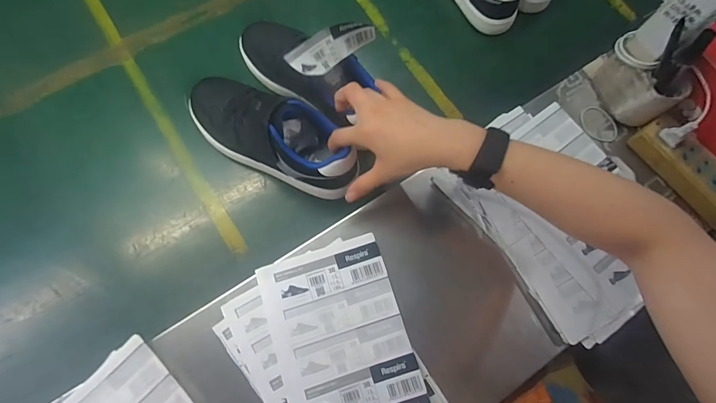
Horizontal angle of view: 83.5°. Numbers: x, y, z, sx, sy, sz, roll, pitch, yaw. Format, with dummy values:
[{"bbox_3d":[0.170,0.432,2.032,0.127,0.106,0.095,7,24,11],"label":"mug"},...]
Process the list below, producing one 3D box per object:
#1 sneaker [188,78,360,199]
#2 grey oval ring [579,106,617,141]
[{"bbox_3d":[-0.106,-0.084,0.484,0.224,0.084,0.083,28,74,5],"label":"sneaker"},{"bbox_3d":[0.328,-0.105,0.546,0.039,0.007,0.056,-28,76,-10],"label":"grey oval ring"}]

